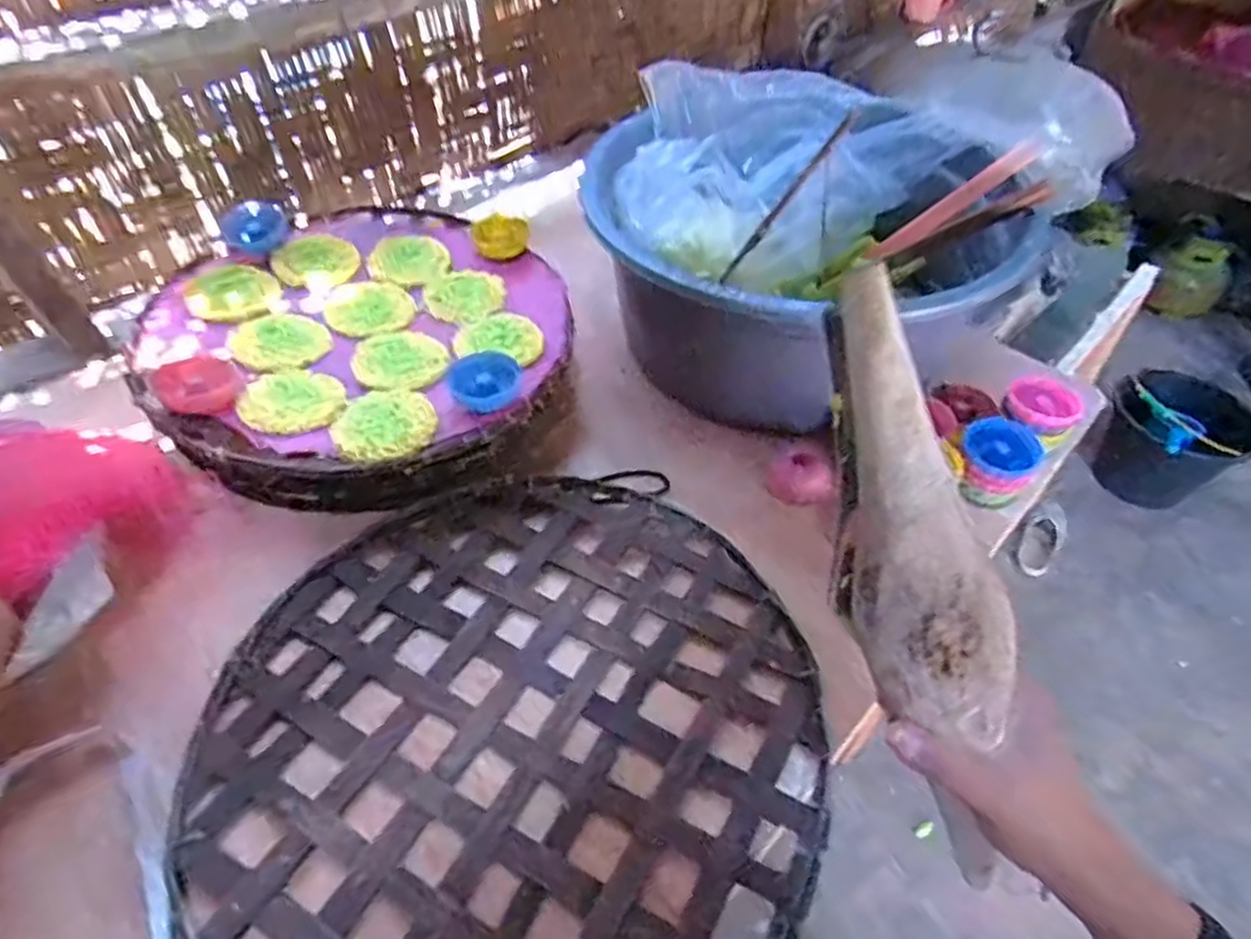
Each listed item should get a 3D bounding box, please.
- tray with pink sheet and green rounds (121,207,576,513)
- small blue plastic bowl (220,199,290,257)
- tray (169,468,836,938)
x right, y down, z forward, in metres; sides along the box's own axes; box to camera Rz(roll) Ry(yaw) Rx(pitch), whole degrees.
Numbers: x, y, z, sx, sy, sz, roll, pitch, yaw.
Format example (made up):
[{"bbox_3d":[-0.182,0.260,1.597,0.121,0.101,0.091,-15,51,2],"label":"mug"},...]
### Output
[{"bbox_3d":[-0.236,-0.116,0.663,0.353,0.071,0.340,-31,58,-27],"label":"tray with pink sheet and green rounds"},{"bbox_3d":[-0.366,-0.240,0.712,0.059,0.026,0.071,-23,53,-21],"label":"small blue plastic bowl"},{"bbox_3d":[-0.067,0.160,0.482,0.390,0.015,0.393,2,49,-3],"label":"tray"}]

